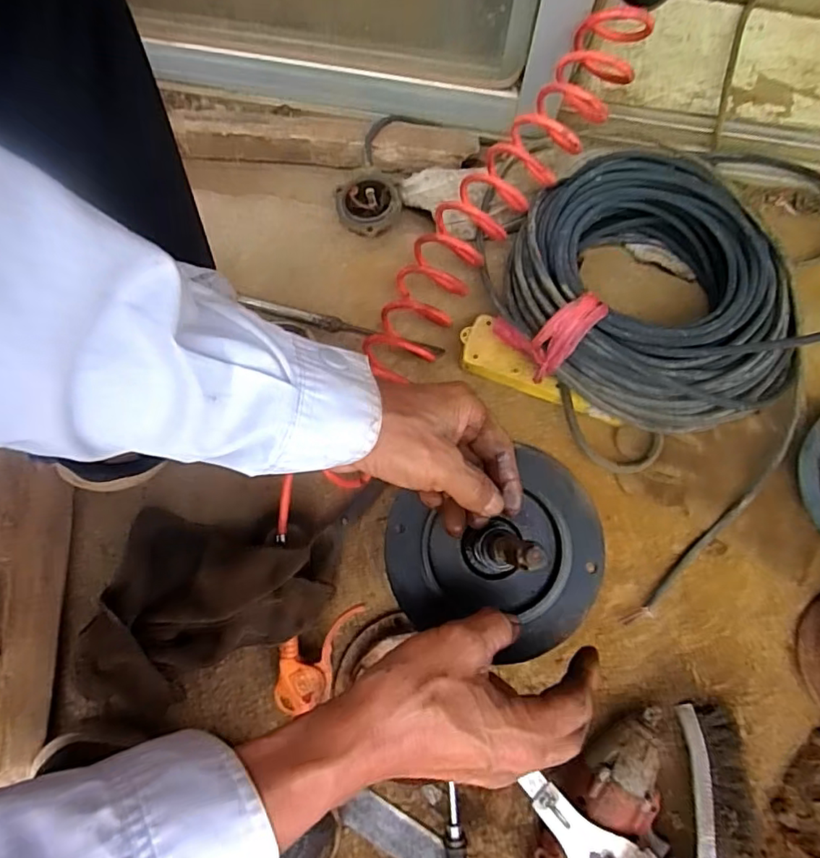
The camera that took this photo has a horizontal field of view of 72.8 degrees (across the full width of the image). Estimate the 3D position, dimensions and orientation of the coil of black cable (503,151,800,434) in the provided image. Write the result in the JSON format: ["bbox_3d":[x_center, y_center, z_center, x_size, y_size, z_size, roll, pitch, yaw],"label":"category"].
[{"bbox_3d":[0.238,-0.127,0.557,0.270,0.119,0.253,0,78,1],"label":"coil of black cable"}]

